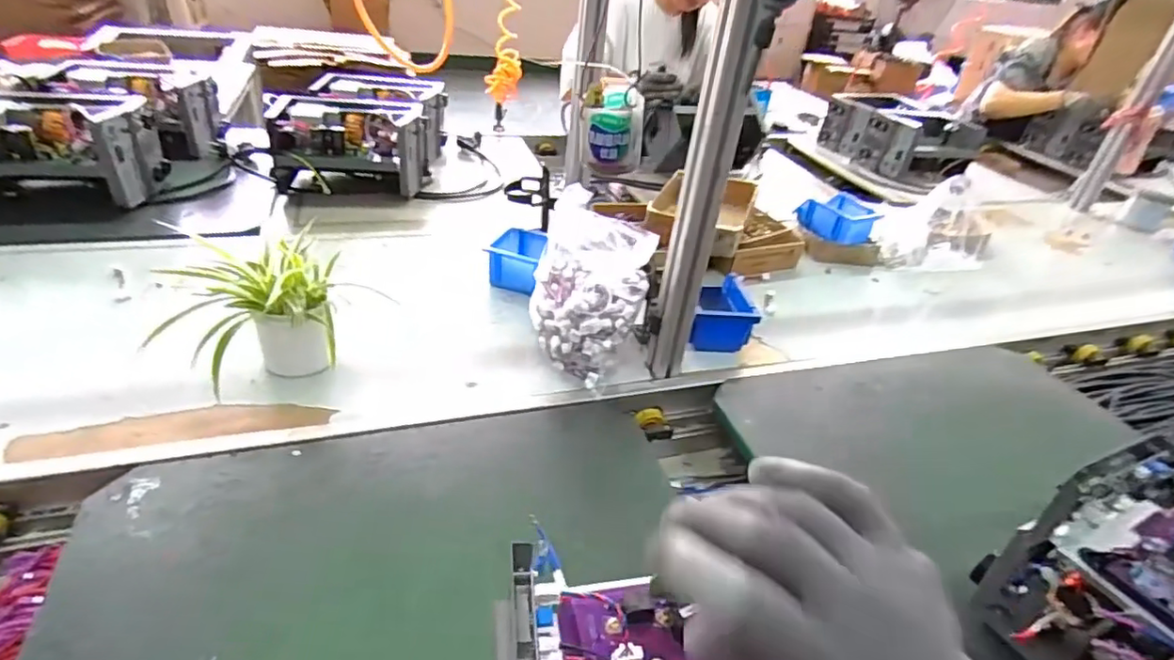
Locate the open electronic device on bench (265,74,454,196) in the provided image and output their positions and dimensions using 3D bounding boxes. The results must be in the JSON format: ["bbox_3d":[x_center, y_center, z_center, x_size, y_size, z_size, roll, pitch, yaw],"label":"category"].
[{"bbox_3d":[-0.502,-0.460,1.367,0.285,0.155,0.426,4,35,-4],"label":"open electronic device on bench"}]

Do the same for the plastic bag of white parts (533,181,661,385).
[{"bbox_3d":[-0.007,-0.057,0.834,0.165,0.187,0.135,29,40,29],"label":"plastic bag of white parts"}]

